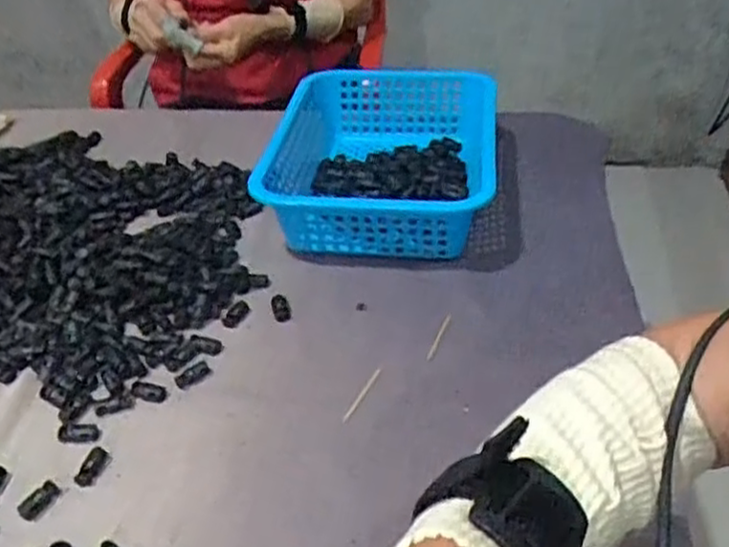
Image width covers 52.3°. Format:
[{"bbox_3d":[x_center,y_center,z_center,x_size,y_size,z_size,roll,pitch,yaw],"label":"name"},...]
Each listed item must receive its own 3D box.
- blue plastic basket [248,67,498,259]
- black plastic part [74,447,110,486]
[{"bbox_3d":[0.014,-0.110,0.756,0.218,0.100,0.268,2,37,7],"label":"blue plastic basket"},{"bbox_3d":[-0.187,0.132,0.512,0.015,0.006,0.031,5,38,12],"label":"black plastic part"}]

